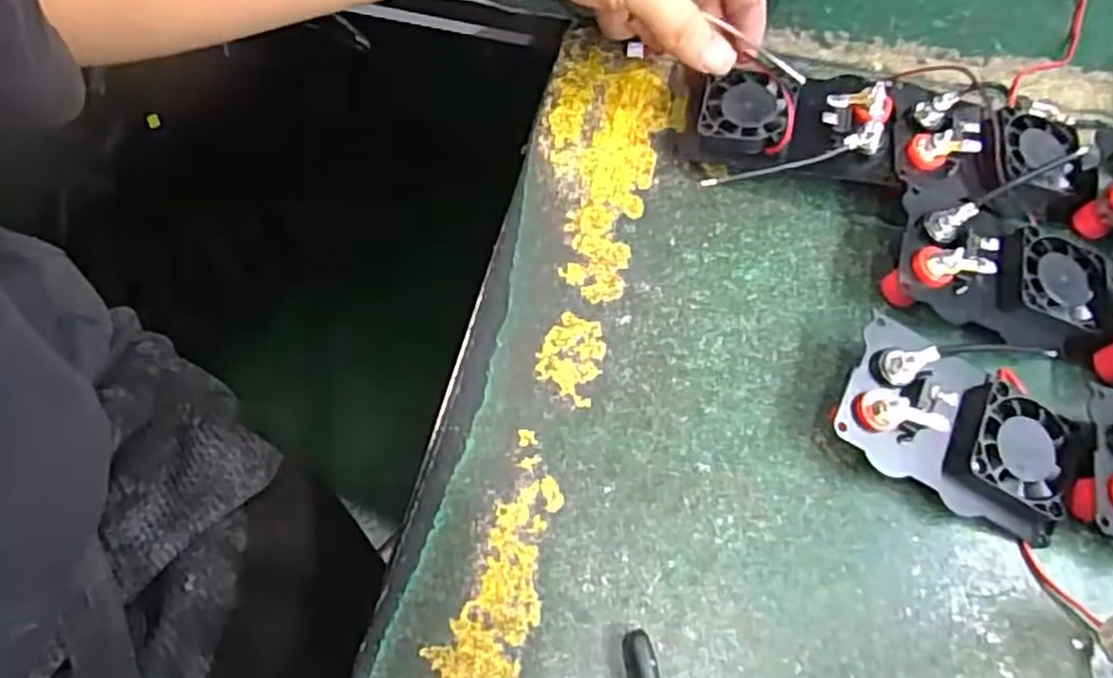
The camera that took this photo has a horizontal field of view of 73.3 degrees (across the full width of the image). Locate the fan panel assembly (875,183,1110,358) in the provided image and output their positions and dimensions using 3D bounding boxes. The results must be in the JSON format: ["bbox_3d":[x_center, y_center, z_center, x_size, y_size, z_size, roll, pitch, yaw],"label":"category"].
[{"bbox_3d":[0.184,-0.026,0.309,0.085,0.034,0.054,13,65,6],"label":"fan panel assembly"}]

